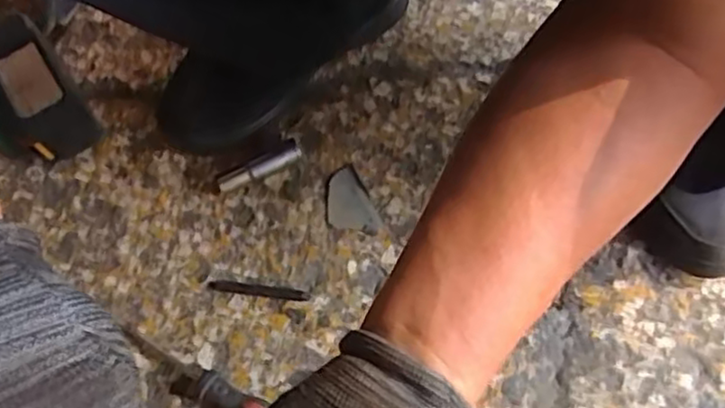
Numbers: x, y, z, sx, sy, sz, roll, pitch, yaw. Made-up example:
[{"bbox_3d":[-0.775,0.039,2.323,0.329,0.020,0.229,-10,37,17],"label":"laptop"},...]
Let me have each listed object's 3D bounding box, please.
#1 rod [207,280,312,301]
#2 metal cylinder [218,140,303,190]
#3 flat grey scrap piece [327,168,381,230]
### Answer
[{"bbox_3d":[-0.086,0.071,0.574,0.082,0.004,0.010,7,69,1],"label":"rod"},{"bbox_3d":[-0.089,-0.030,0.600,0.075,0.020,0.015,-27,72,-11],"label":"metal cylinder"},{"bbox_3d":[-0.013,-0.002,0.597,0.037,0.004,0.057,-21,71,-9],"label":"flat grey scrap piece"}]

